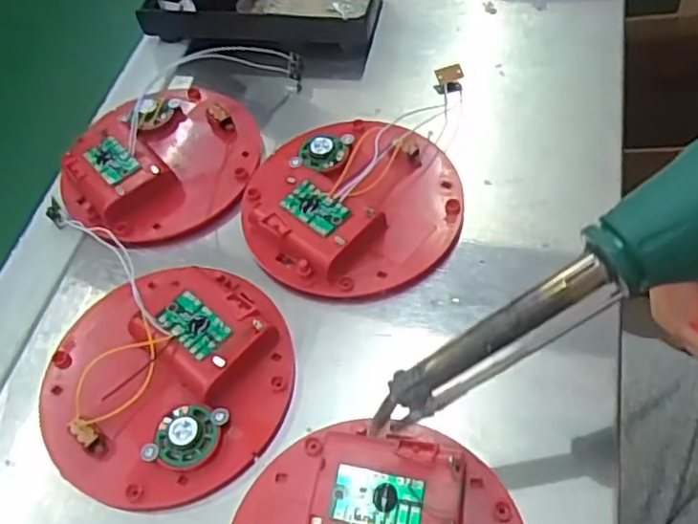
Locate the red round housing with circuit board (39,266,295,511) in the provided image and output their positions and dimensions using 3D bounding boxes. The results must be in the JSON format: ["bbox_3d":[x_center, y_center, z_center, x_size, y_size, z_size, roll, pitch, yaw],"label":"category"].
[{"bbox_3d":[-0.091,0.052,0.316,0.120,0.030,0.117,-4,56,5],"label":"red round housing with circuit board"}]

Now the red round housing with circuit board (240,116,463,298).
[{"bbox_3d":[0.001,-0.041,0.366,0.118,0.036,0.121,-4,56,5],"label":"red round housing with circuit board"}]

